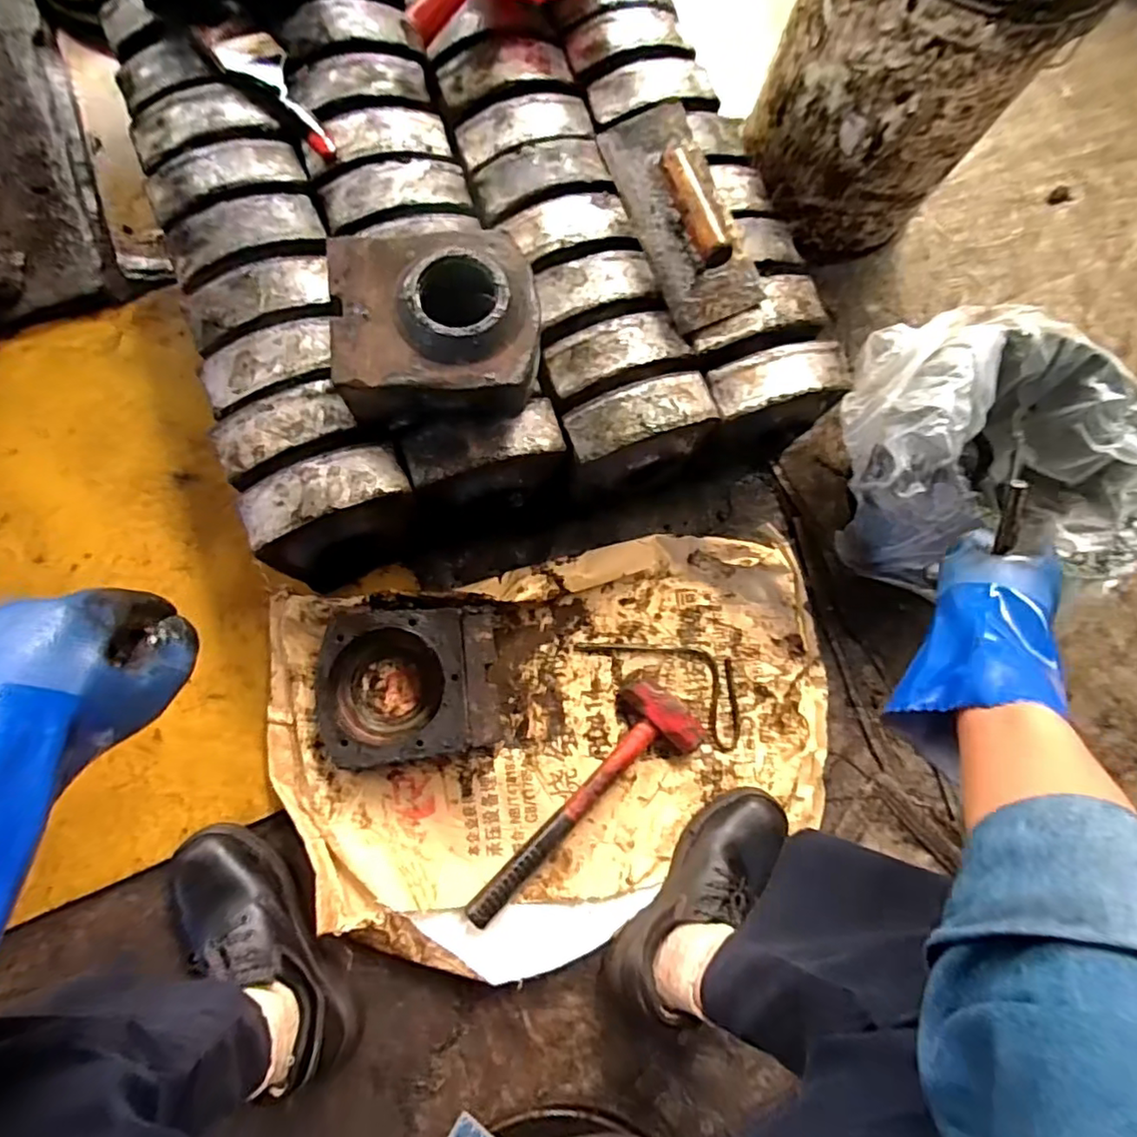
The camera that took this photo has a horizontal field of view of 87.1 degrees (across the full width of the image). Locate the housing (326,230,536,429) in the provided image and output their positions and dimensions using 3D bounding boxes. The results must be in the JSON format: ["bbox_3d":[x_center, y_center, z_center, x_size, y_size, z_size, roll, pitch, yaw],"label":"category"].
[{"bbox_3d":[-0.128,-0.239,0.580,0.192,0.079,0.172,-2,80,-6],"label":"housing"}]

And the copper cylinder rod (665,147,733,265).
[{"bbox_3d":[0.128,-0.372,0.613,0.037,0.032,0.128,-19,81,-10],"label":"copper cylinder rod"}]

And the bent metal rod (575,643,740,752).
[{"bbox_3d":[0.133,0.129,0.757,0.232,0.005,0.094,35,82,2],"label":"bent metal rod"}]

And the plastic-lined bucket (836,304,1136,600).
[{"bbox_3d":[0.519,-0.116,0.753,0.352,0.215,0.326,1,78,-6],"label":"plastic-lined bucket"}]

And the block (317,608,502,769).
[{"bbox_3d":[-0.181,0.129,0.688,0.190,0.101,0.172,-5,79,-5],"label":"block"}]

